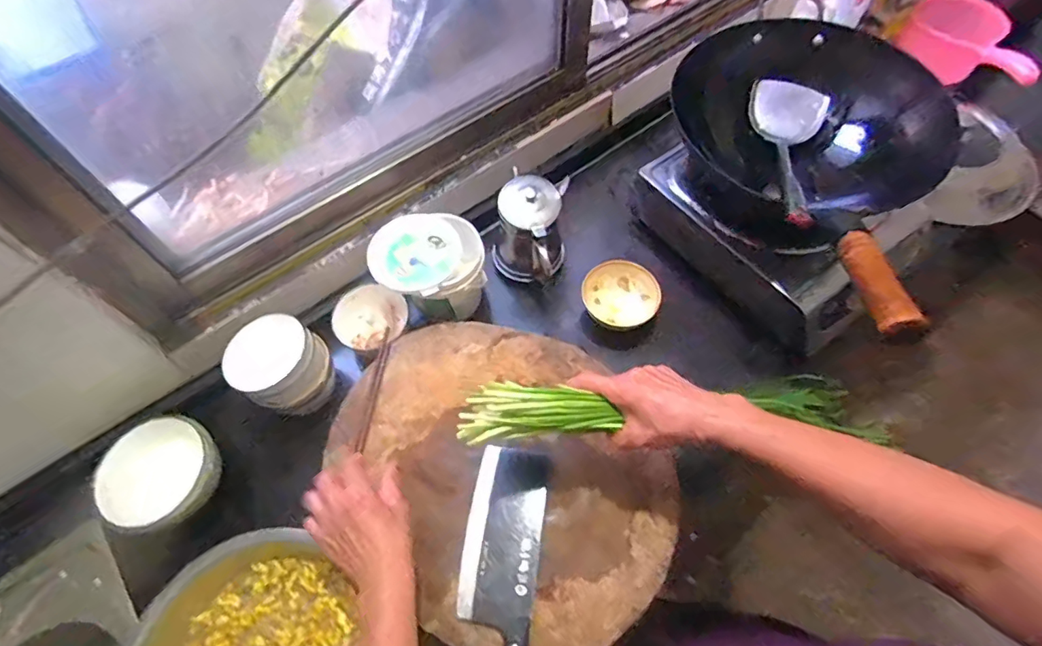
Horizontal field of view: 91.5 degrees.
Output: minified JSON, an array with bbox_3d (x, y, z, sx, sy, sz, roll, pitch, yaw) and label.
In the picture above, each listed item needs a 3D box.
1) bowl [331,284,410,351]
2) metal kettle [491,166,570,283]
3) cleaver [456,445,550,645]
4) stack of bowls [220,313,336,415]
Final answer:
[{"bbox_3d":[-0.217,-0.006,0.730,0.086,0.046,0.099,9,61,7],"label":"bowl"},{"bbox_3d":[0.010,-0.134,0.763,0.101,0.135,0.106,14,62,10],"label":"metal kettle"},{"bbox_3d":[-0.025,0.266,0.540,0.081,0.036,0.266,6,61,6],"label":"cleaver"},{"bbox_3d":[-0.303,0.056,0.655,0.088,0.106,0.109,27,65,16],"label":"stack of bowls"}]

